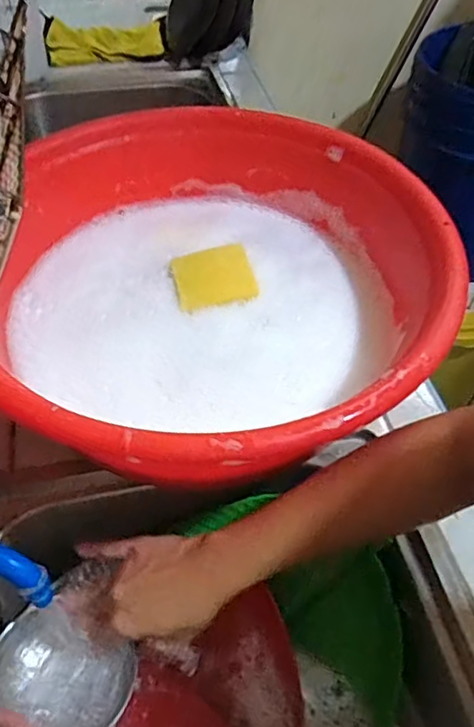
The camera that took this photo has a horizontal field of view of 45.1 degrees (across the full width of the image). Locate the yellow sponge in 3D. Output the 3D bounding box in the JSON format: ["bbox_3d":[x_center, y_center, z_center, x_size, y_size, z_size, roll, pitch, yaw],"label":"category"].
[{"bbox_3d":[-0.025,-0.088,0.584,0.080,0.015,0.080,-9,50,-9],"label":"yellow sponge"}]

